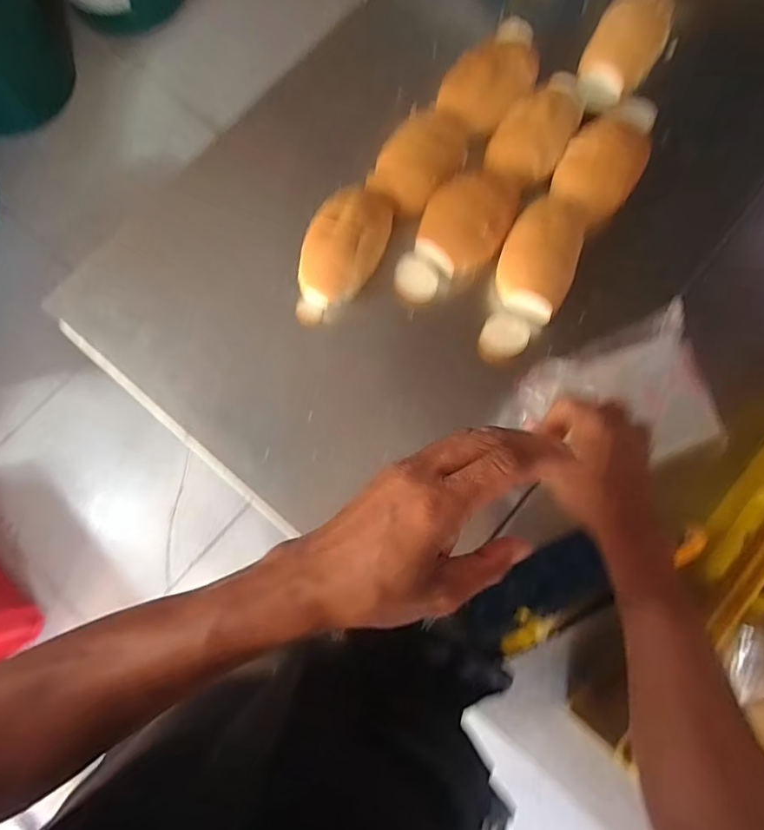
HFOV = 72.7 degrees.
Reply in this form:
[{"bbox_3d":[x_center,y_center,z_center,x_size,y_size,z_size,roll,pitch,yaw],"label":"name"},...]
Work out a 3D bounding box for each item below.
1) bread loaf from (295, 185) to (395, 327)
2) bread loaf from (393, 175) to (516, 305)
[{"bbox_3d":[-0.049,-0.194,0.622,0.086,0.062,0.171,25,79,6],"label":"bread loaf"},{"bbox_3d":[0.093,-0.218,0.630,0.105,0.064,0.174,27,79,7],"label":"bread loaf"}]

